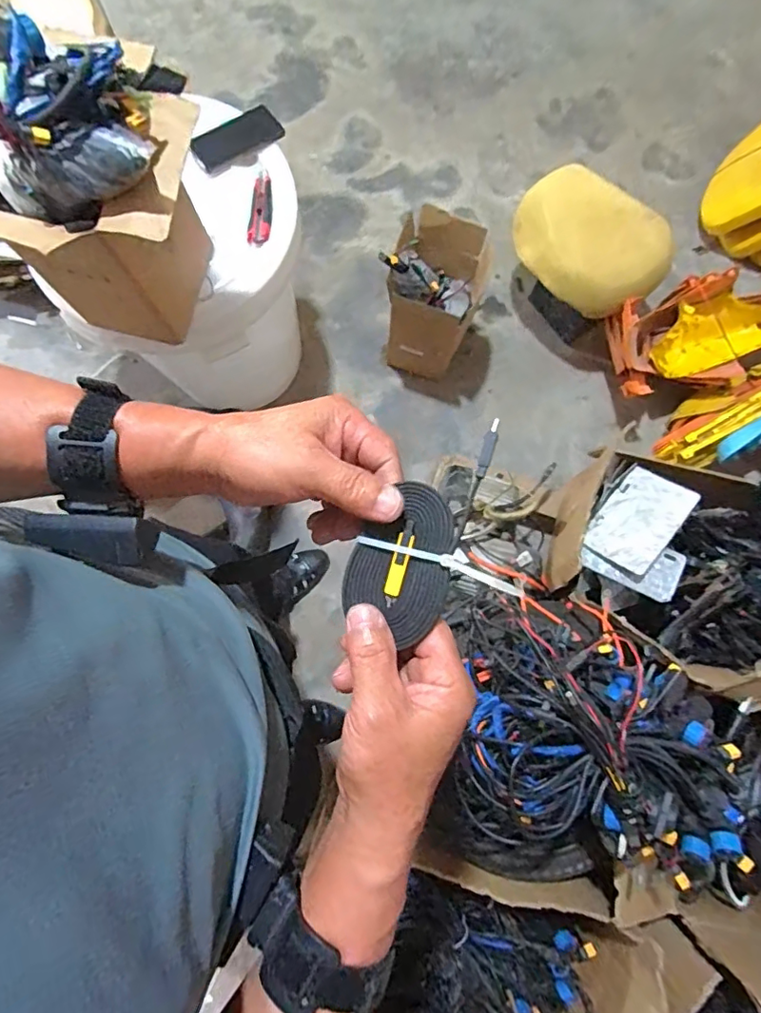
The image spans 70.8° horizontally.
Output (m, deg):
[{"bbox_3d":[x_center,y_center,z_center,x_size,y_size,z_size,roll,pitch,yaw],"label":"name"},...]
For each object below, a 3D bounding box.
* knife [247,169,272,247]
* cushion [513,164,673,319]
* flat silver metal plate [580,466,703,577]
[{"bbox_3d":[-0.203,-0.522,0.931,0.041,0.017,0.144,6,79,1],"label":"knife"},{"bbox_3d":[0.478,-0.602,1.234,0.357,0.100,0.241,46,108,10],"label":"cushion"},{"bbox_3d":[0.460,0.021,0.952,0.121,0.012,0.193,36,76,33],"label":"flat silver metal plate"}]

